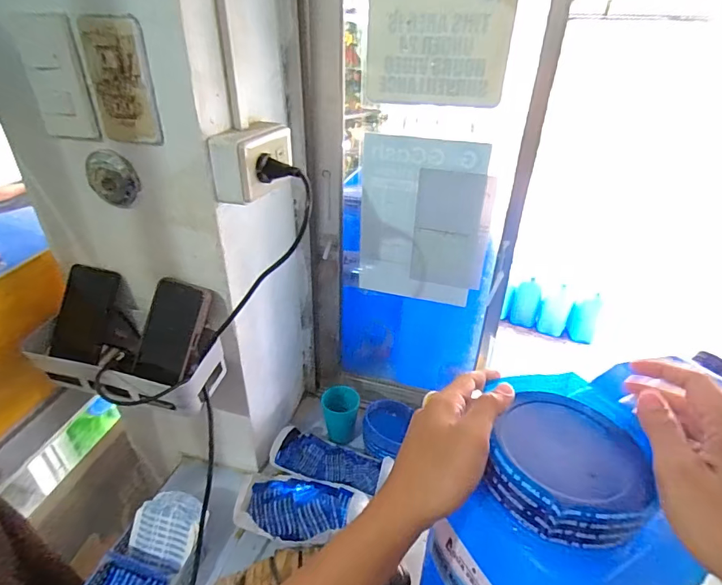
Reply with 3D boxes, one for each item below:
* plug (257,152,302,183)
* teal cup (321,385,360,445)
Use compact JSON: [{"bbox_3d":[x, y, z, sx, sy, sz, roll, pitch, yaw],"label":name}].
[{"bbox_3d":[-0.097,-0.149,0.513,0.053,0.031,0.020,4,32,4],"label":"plug"},{"bbox_3d":[-0.039,0.240,0.827,0.074,0.088,0.077,1,32,-1],"label":"teal cup"}]

